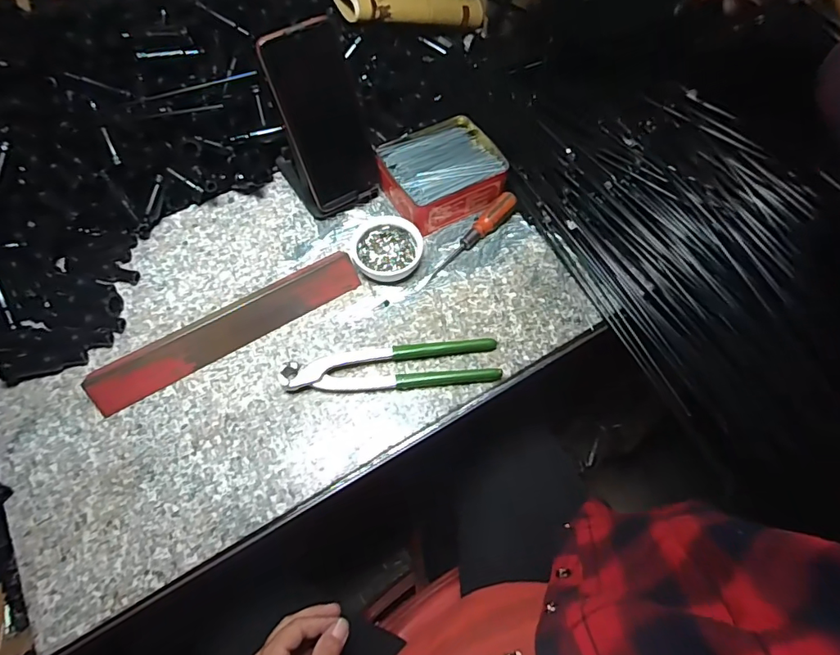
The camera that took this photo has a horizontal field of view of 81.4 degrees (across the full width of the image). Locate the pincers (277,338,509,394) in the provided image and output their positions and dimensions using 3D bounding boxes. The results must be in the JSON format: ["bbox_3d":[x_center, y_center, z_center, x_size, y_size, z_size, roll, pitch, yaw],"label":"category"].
[{"bbox_3d":[-0.026,0.036,0.453,0.196,0.018,0.044,-6,62,-4],"label":"pincers"}]

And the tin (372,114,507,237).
[{"bbox_3d":[0.022,-0.173,0.548,0.127,0.042,0.113,-28,66,-15],"label":"tin"}]

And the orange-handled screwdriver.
[{"bbox_3d":[0.051,-0.092,0.519,0.018,0.025,0.147,38,68,18],"label":"orange-handled screwdriver"}]

